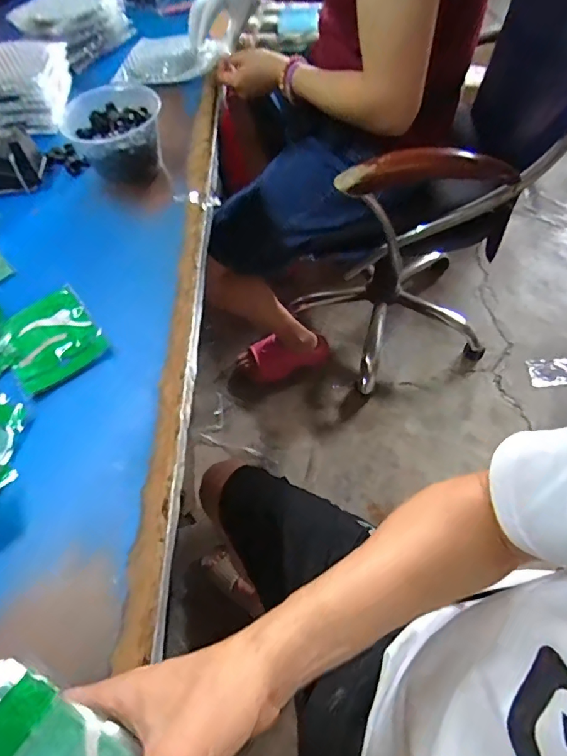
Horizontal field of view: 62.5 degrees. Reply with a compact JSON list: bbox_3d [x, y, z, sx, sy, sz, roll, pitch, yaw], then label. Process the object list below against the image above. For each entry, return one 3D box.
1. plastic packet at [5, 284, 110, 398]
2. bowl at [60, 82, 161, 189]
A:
[{"bbox_3d":[-0.271,-0.047,0.550,0.100,0.016,0.124,-35,63,-16],"label":"plastic packet"},{"bbox_3d":[-0.242,-0.357,0.691,0.124,0.076,0.126,-2,59,3],"label":"bowl"}]

